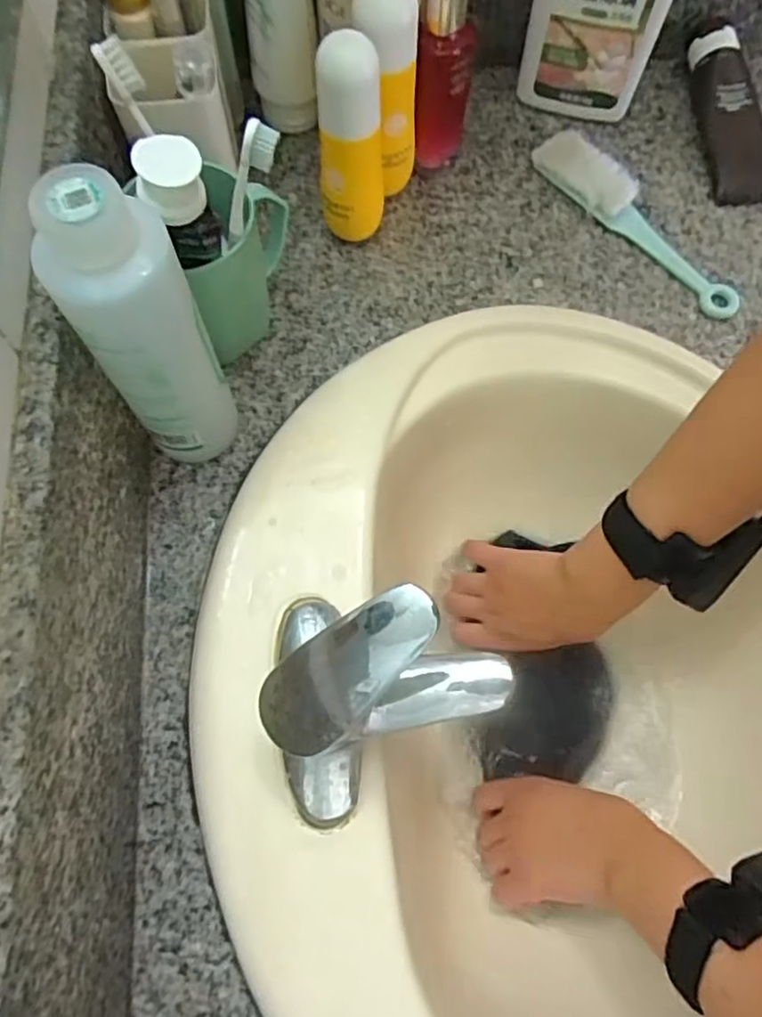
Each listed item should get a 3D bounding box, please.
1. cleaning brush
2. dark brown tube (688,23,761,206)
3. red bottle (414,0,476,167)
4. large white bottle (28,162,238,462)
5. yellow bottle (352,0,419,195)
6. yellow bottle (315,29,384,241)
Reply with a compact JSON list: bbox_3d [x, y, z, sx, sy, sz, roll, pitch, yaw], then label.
[{"bbox_3d":[0.206,-0.230,0.528,0.046,0.022,0.201,-38,76,-13],"label":"cleaning brush"},{"bbox_3d":[0.301,-0.330,0.554,0.058,0.040,0.153,-3,71,-3],"label":"dark brown tube"},{"bbox_3d":[0.046,-0.314,0.484,0.042,0.161,0.041,5,70,-1],"label":"red bottle"},{"bbox_3d":[-0.126,-0.088,0.372,0.059,0.213,0.049,-27,74,-10],"label":"large white bottle"},{"bbox_3d":[0.006,-0.291,0.475,0.042,0.153,0.038,-38,76,-13],"label":"yellow bottle"},{"bbox_3d":[-0.022,-0.249,0.470,0.043,0.148,0.039,-8,71,-4],"label":"yellow bottle"}]

